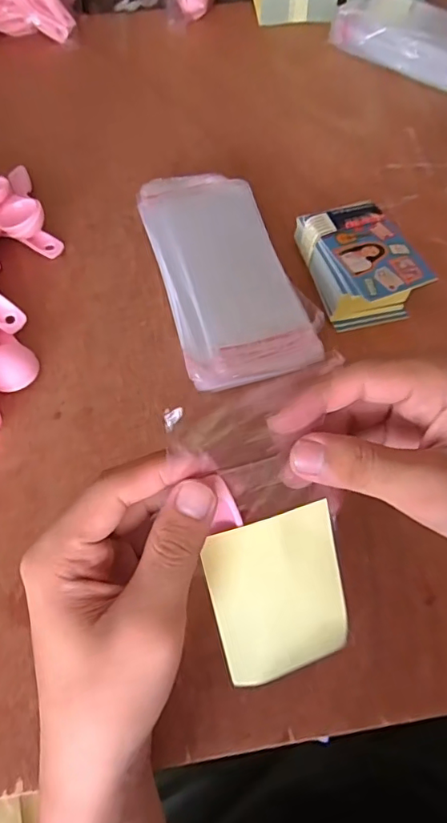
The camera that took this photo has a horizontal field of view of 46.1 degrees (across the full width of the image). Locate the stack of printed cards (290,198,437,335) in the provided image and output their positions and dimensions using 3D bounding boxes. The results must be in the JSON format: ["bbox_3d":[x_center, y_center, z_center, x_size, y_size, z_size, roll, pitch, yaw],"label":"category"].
[{"bbox_3d":[0.106,-0.114,0.404,0.072,0.038,0.102,-14,60,-7],"label":"stack of printed cards"}]

